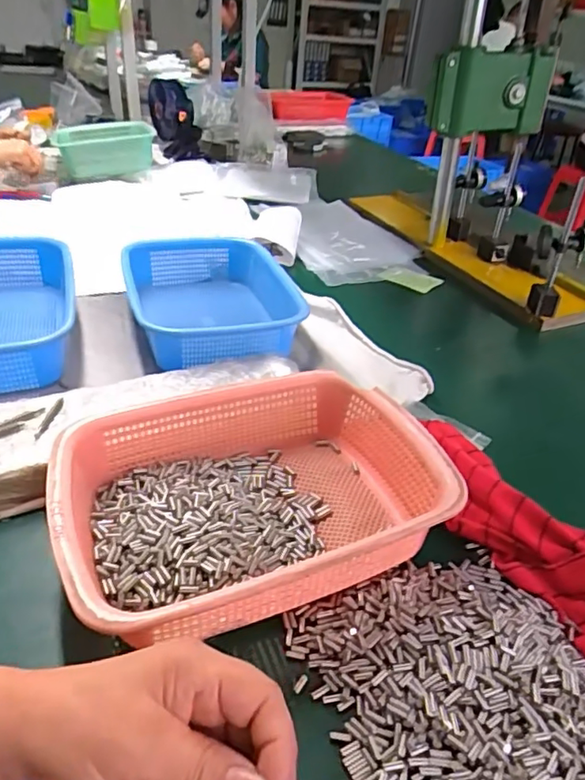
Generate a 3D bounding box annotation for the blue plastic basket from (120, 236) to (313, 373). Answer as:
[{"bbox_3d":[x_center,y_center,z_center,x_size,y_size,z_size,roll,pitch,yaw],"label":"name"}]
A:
[{"bbox_3d":[-0.108,-0.113,0.758,0.204,0.082,0.285,-6,36,-15],"label":"blue plastic basket"}]

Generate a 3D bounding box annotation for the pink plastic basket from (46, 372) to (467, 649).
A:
[{"bbox_3d":[-0.033,0.082,0.458,0.289,0.069,0.214,-10,37,-21],"label":"pink plastic basket"}]

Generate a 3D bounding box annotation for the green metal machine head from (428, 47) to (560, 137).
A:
[{"bbox_3d":[0.321,-0.481,0.918,0.202,0.119,0.059,-13,38,-24],"label":"green metal machine head"}]

